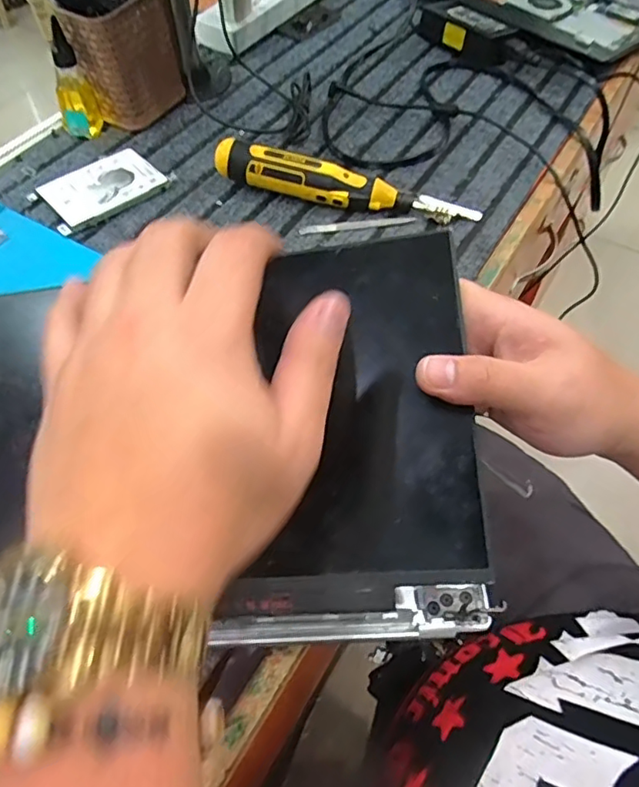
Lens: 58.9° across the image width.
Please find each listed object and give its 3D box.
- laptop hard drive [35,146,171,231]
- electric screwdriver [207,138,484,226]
[{"bbox_3d":[-0.197,-0.188,0.513,0.097,0.010,0.074,-38,64,-22],"label":"laptop hard drive"},{"bbox_3d":[0.021,-0.183,0.493,0.228,0.037,0.029,14,58,9],"label":"electric screwdriver"}]

